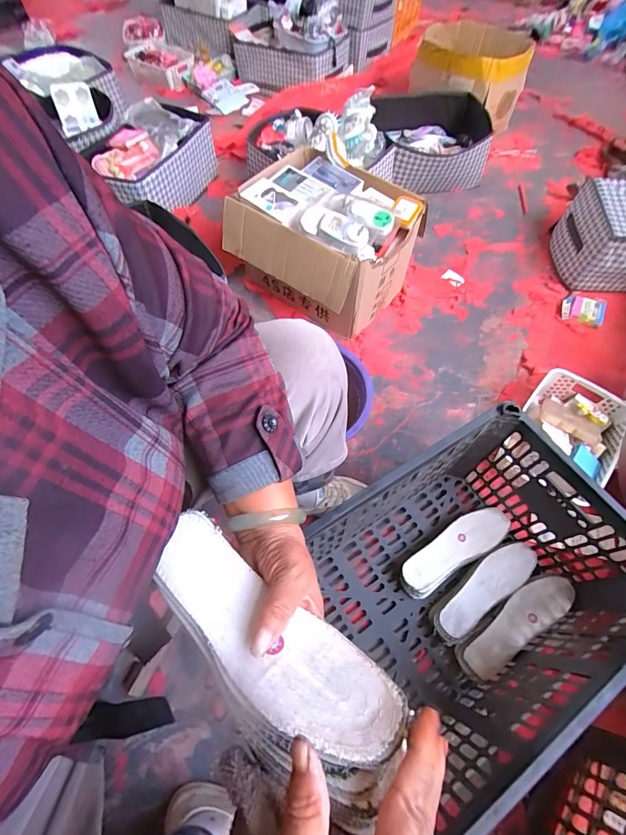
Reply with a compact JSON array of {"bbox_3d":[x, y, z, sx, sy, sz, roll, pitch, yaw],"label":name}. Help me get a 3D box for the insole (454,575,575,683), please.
[{"bbox_3d":[0.351,0.357,0.659,0.233,0.034,0.065,-30,65,-16],"label":"insole"}]

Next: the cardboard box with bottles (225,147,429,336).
[{"bbox_3d":[0.023,-0.453,0.969,0.397,0.251,0.316,34,66,17],"label":"cardboard box with bottles"}]

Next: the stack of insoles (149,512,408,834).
[{"bbox_3d":[-0.043,0.160,0.275,0.225,0.030,0.083,29,63,33],"label":"stack of insoles"}]

